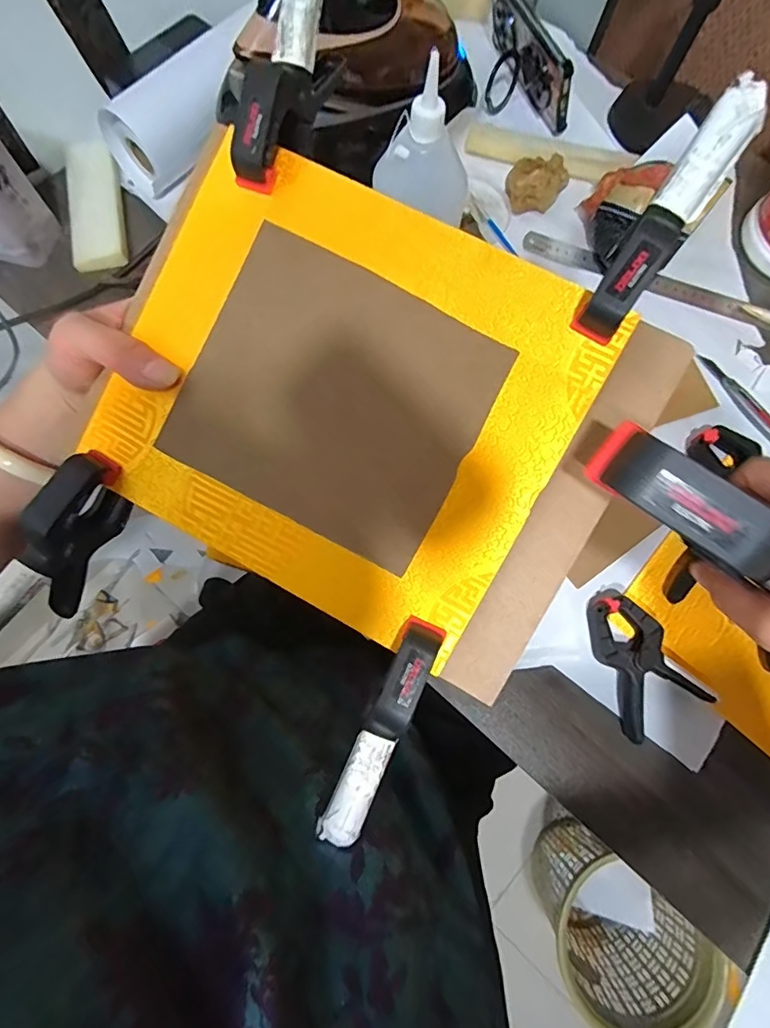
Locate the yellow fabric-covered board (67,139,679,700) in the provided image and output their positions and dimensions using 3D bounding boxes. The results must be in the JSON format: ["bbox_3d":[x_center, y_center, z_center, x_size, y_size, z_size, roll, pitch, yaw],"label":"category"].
[{"bbox_3d":[-0.018,-0.054,0.252,0.257,0.008,0.199,29,94,7],"label":"yellow fabric-covered board"}]

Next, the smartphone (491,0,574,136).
[{"bbox_3d":[0.155,-0.506,0.516,0.018,0.077,0.154,-24,76,6],"label":"smartphone"}]

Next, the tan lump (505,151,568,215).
[{"bbox_3d":[0.160,-0.349,0.502,0.060,0.042,0.053,9,76,1],"label":"tan lump"}]

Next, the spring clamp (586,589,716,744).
[{"bbox_3d":[0.200,0.117,0.384,0.068,0.022,0.103,-27,78,-8],"label":"spring clamp"}]

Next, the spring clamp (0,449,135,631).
[{"bbox_3d":[-0.183,0.021,0.271,0.020,0.074,0.110,31,77,6],"label":"spring clamp"}]

